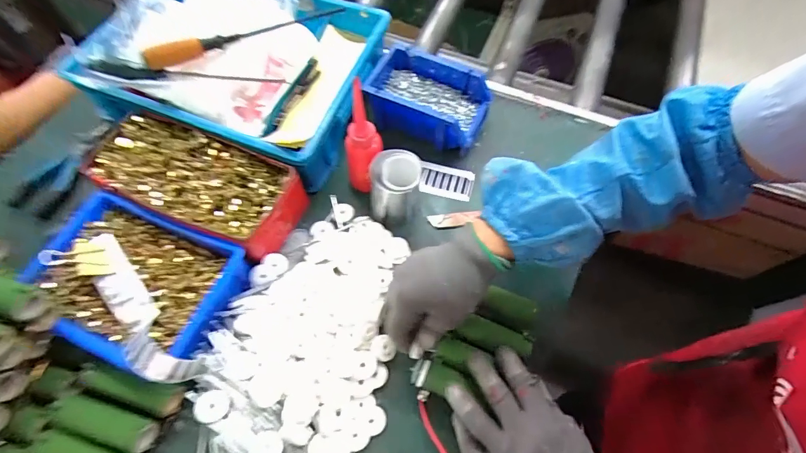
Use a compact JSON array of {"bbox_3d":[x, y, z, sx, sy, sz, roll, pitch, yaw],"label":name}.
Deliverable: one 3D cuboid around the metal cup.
[{"bbox_3d":[-0.011,-0.046,0.474,0.056,0.075,0.061,0,64,0],"label":"metal cup"}]

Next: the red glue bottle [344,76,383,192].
[{"bbox_3d":[-0.048,-0.094,0.455,0.041,0.130,0.051,22,66,10],"label":"red glue bottle"}]

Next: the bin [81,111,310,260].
[{"bbox_3d":[-0.251,-0.049,0.477,0.237,0.068,0.108,19,65,9],"label":"bin"}]

